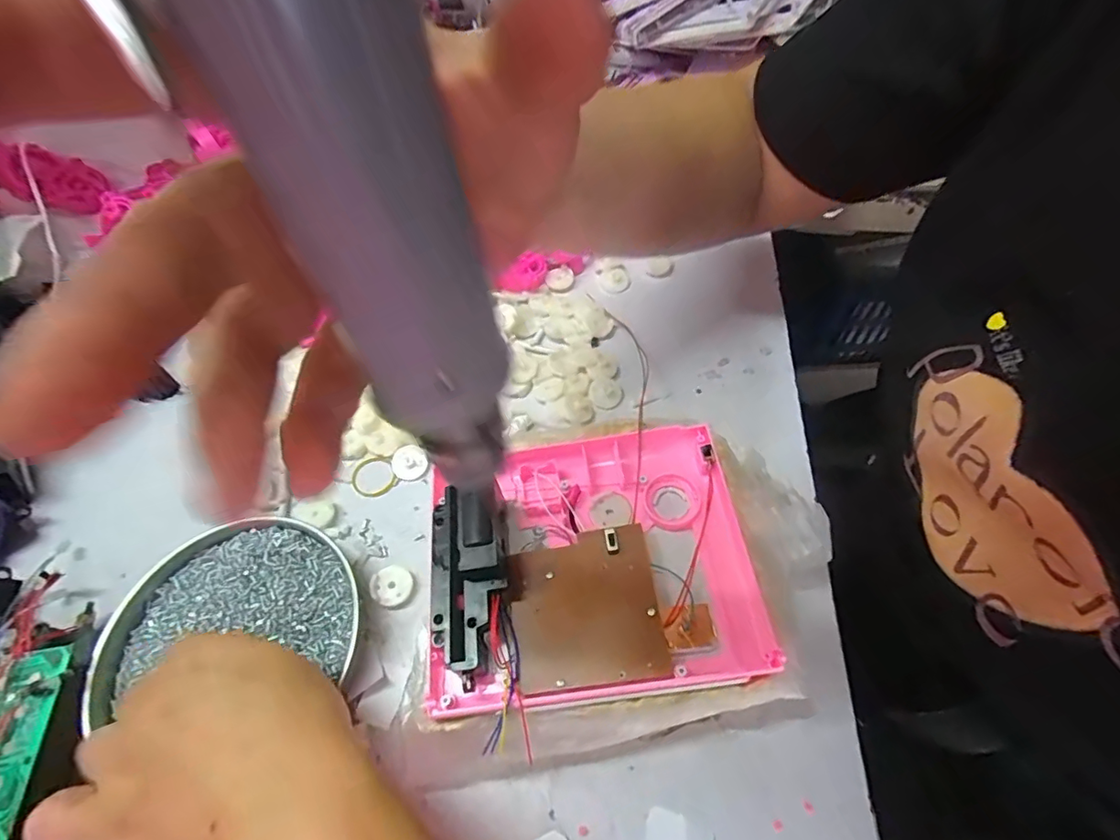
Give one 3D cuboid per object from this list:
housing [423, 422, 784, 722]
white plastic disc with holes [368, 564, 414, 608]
[{"bbox_3d":[0.013,0.068,0.279,0.159,0.023,0.136,-7,57,-1],"label":"housing"},{"bbox_3d":[-0.098,0.097,0.313,0.023,0.010,0.022,-1,57,2],"label":"white plastic disc with holes"}]

